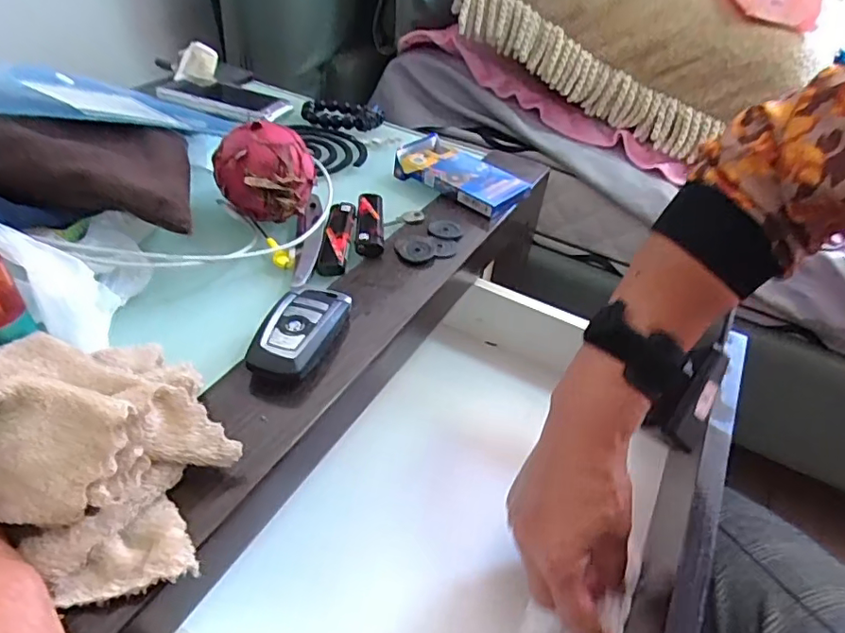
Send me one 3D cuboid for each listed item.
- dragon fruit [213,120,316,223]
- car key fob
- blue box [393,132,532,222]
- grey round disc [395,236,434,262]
[{"bbox_3d":[-0.112,-0.101,0.405,0.068,0.060,0.074,-6,42,-14],"label":"dragon fruit"},{"bbox_3d":[-0.070,0.008,0.322,0.038,0.016,0.074,15,41,10],"label":"car key fob"},{"bbox_3d":[0.033,-0.122,0.489,0.114,0.022,0.057,32,47,27],"label":"blue box"},{"bbox_3d":[-0.006,-0.048,0.405,0.025,0.004,0.029,10,41,5],"label":"grey round disc"}]

